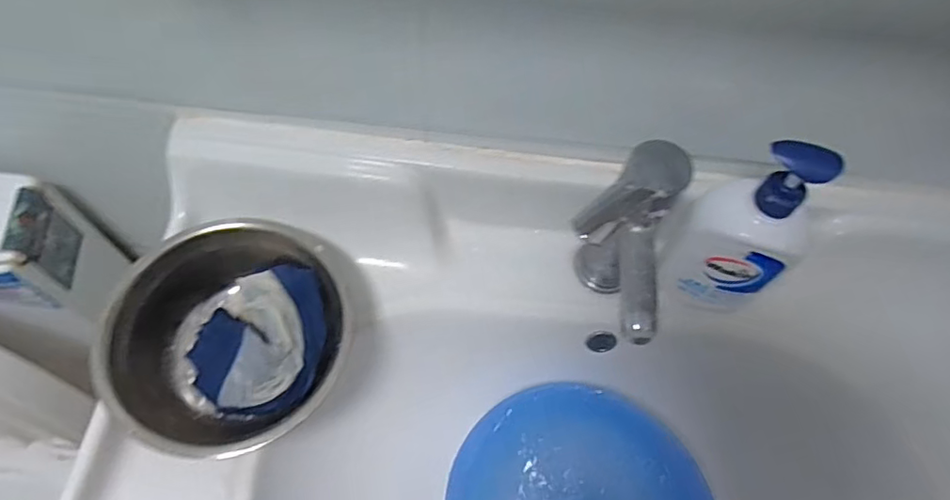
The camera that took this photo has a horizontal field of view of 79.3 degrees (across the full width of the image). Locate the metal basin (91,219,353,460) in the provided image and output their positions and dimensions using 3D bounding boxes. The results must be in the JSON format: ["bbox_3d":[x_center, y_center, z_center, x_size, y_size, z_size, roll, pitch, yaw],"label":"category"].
[{"bbox_3d":[-0.199,0.074,0.478,0.172,0.087,0.179,2,62,-3],"label":"metal basin"}]

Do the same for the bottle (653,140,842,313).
[{"bbox_3d":[0.218,-0.012,0.466,0.095,0.195,0.049,22,63,8],"label":"bottle"}]

